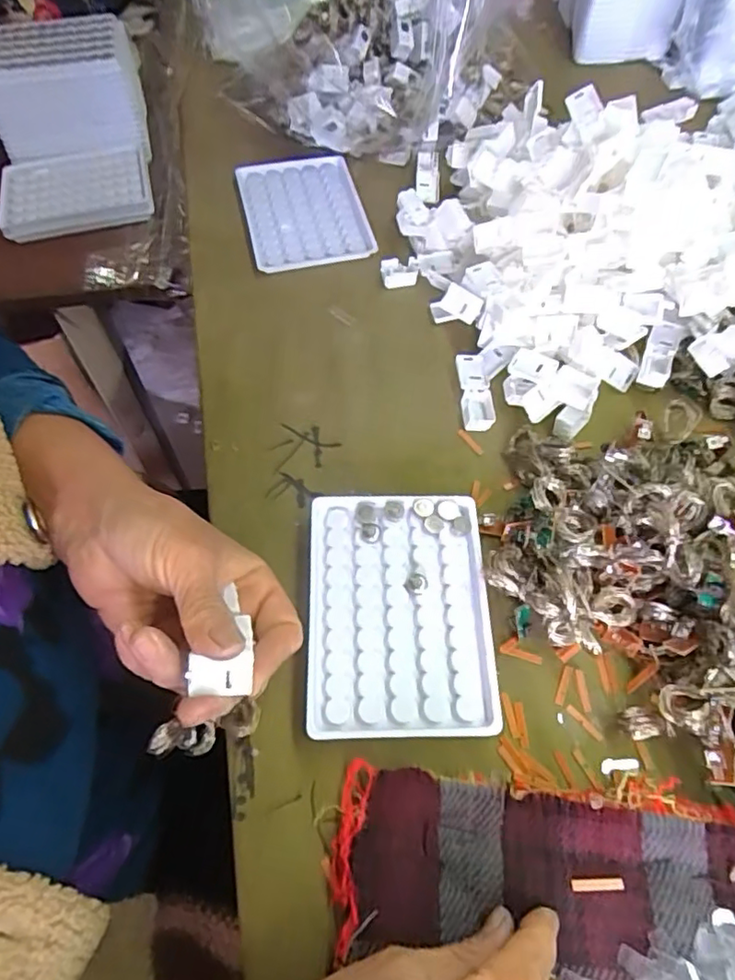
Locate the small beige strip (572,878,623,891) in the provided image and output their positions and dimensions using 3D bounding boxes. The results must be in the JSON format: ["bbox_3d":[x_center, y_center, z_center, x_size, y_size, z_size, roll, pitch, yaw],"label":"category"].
[{"bbox_3d":[0.099,0.169,0.258,0.022,0.004,0.005,0,61,-1],"label":"small beige strip"}]

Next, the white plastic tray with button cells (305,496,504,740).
[{"bbox_3d":[0.016,0.065,0.323,0.094,0.017,0.128,-1,61,-1],"label":"white plastic tray with button cells"}]

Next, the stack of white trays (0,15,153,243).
[{"bbox_3d":[-0.278,-0.335,0.551,0.134,0.083,0.192,-8,61,-5],"label":"stack of white trays"}]

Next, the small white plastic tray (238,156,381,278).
[{"bbox_3d":[-0.051,-0.225,0.486,0.093,0.010,0.120,-11,62,-6],"label":"small white plastic tray"}]

